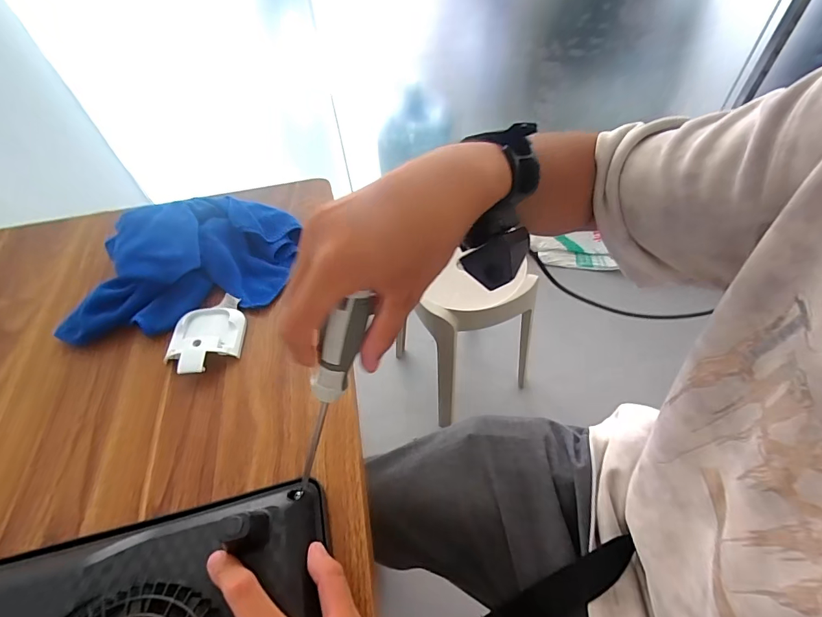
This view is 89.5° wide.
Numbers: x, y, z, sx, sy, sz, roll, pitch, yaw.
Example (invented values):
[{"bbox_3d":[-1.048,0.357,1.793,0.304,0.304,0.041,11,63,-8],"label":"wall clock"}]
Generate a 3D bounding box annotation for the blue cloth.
[{"bbox_3d":[-0.258,-0.058,0.476,0.254,0.048,0.159,-14,54,-5],"label":"blue cloth"}]

